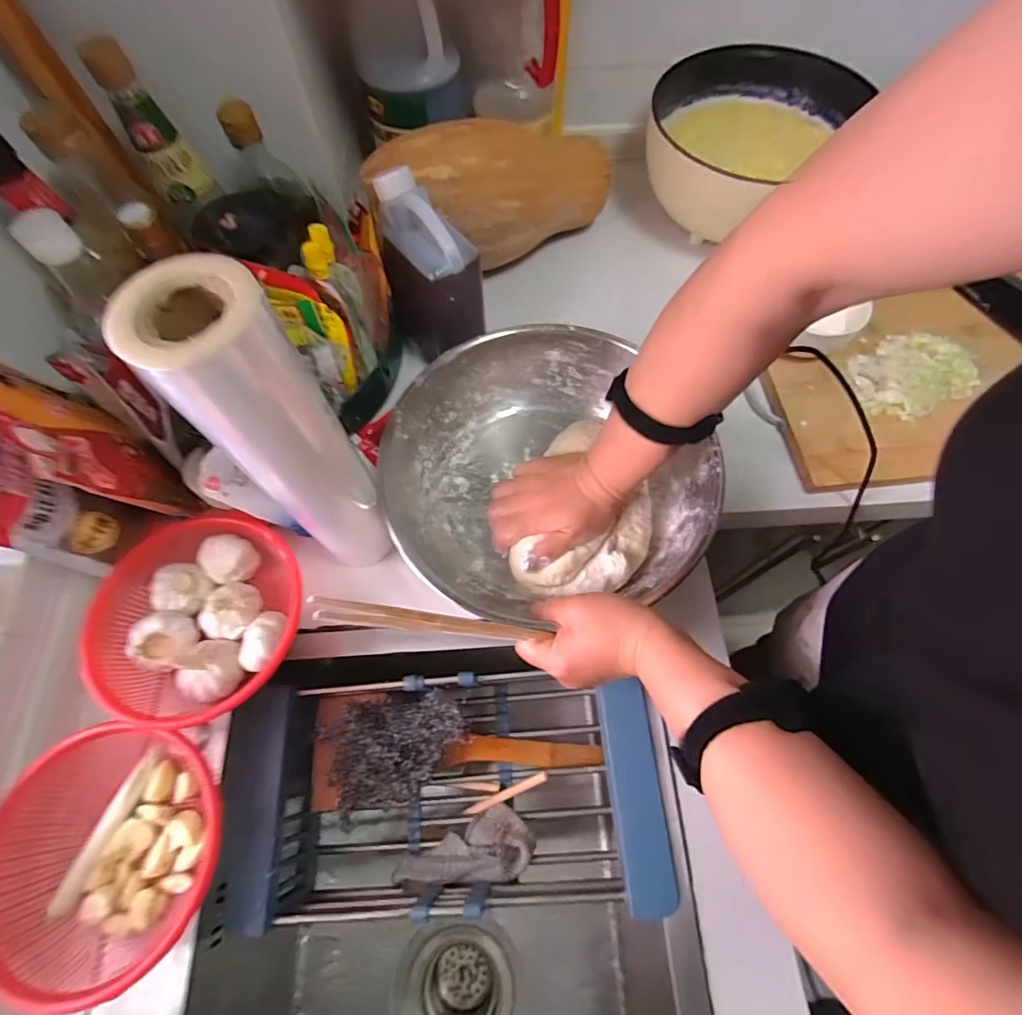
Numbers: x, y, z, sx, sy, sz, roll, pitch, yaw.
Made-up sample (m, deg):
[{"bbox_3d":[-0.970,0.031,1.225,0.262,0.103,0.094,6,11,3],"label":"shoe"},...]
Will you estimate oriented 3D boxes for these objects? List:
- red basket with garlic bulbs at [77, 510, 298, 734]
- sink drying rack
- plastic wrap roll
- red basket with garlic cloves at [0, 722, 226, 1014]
[{"bbox_3d":[-0.269,0.095,0.435,0.157,0.054,0.171,-1,65,1],"label":"red basket with garlic bulbs"},{"bbox_3d":[-0.053,0.257,0.460,0.356,0.095,0.184,-4,65,-1],"label":"sink drying rack"},{"bbox_3d":[-0.150,-0.039,0.359,0.070,0.280,0.059,-27,68,-11],"label":"plastic wrap roll"},{"bbox_3d":[-0.306,0.258,0.371,0.146,0.053,0.161,-17,66,-6],"label":"red basket with garlic cloves"}]

